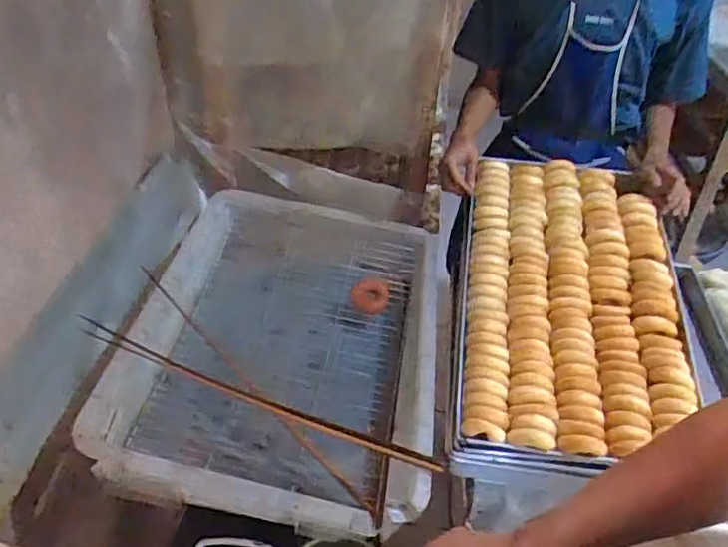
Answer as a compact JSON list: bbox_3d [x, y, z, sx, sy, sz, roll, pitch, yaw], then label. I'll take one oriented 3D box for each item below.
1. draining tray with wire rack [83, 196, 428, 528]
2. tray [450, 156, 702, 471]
[{"bbox_3d":[-0.124,0.100,1.069,0.489,0.124,0.664,4,38,3],"label":"draining tray with wire rack"},{"bbox_3d":[0.364,0.022,1.091,0.378,0.062,0.682,5,47,10],"label":"tray"}]

